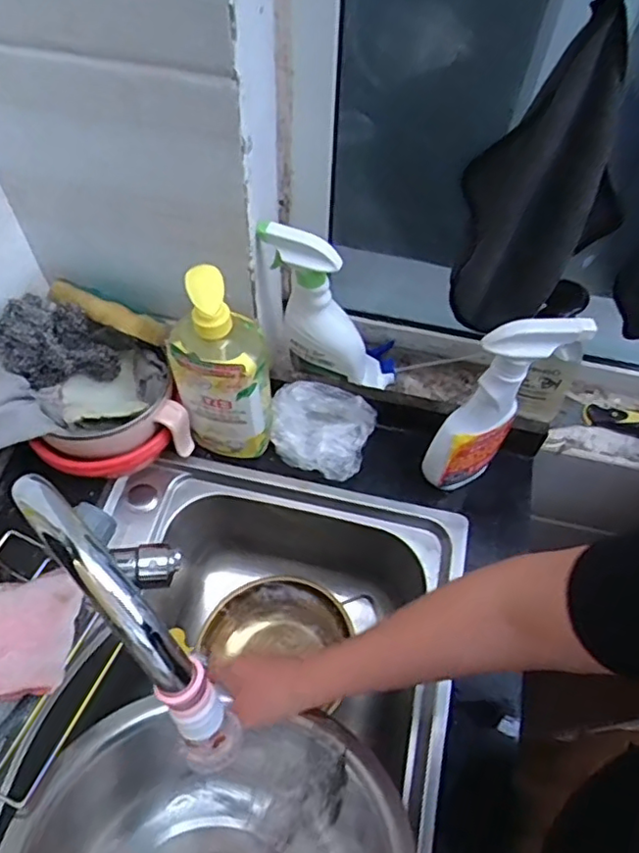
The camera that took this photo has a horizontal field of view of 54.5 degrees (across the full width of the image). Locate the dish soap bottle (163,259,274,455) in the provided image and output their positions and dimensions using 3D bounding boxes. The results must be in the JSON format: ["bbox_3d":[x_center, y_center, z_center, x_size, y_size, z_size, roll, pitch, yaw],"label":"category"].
[{"bbox_3d":[-0.101,-0.059,0.647,0.095,0.259,0.065,2,59,-1],"label":"dish soap bottle"}]

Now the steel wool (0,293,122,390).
[{"bbox_3d":[-0.280,-0.088,0.655,0.113,0.097,0.062,-20,62,-14],"label":"steel wool"}]

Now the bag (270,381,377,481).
[{"bbox_3d":[-0.001,0.001,0.743,0.120,0.058,0.090,18,60,8],"label":"bag"}]

